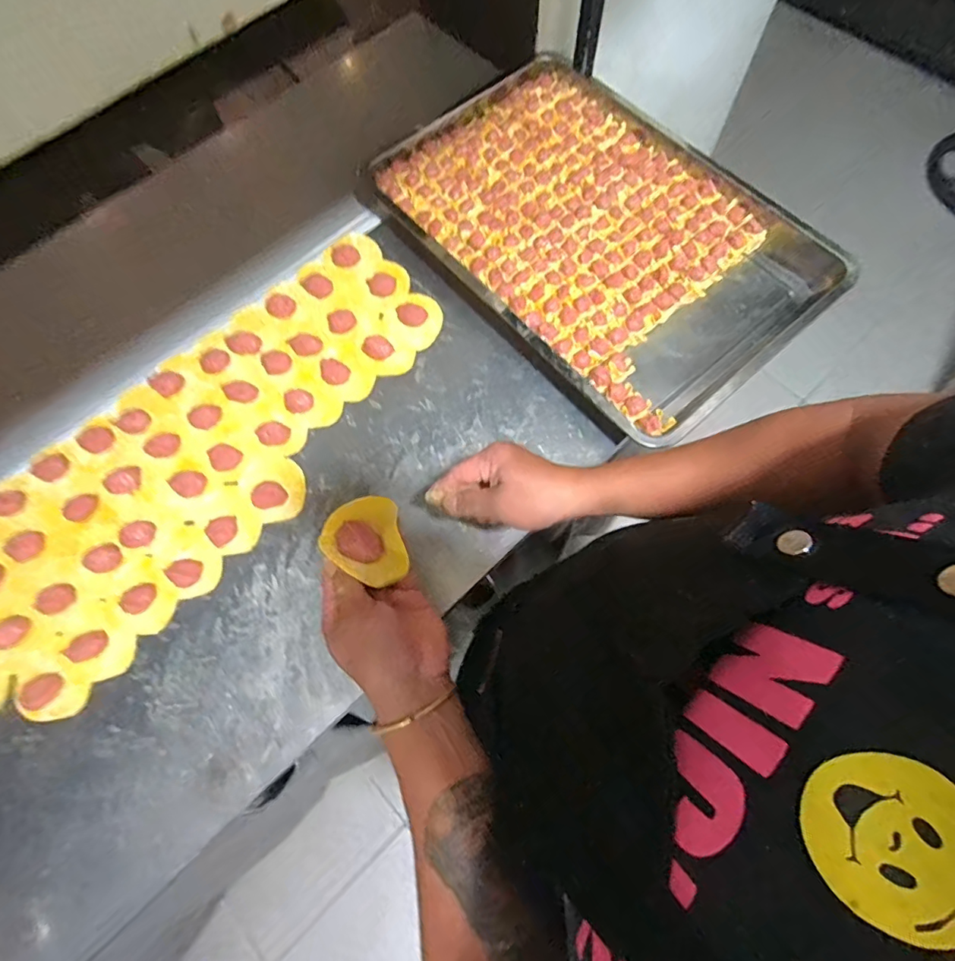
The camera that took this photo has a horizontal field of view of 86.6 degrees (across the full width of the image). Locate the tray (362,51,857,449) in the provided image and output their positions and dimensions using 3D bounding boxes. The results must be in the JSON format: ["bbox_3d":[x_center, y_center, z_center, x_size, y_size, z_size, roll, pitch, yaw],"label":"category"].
[{"bbox_3d":[0.151,-0.356,0.710,0.395,0.050,0.597,-40,75,-12],"label":"tray"}]

